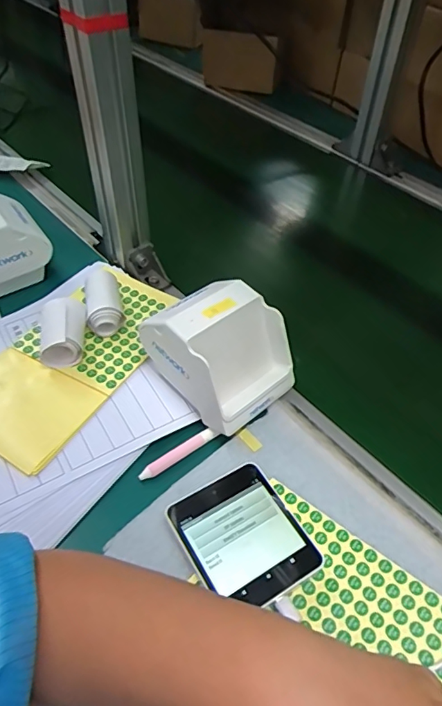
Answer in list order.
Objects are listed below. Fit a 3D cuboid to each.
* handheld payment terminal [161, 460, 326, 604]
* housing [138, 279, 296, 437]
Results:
[{"bbox_3d":[0.016,0.139,0.370,0.083,0.017,0.096,-23,55,-22],"label":"handheld payment terminal"},{"bbox_3d":[-0.001,-0.004,0.443,0.100,0.089,0.117,-36,60,-29],"label":"housing"}]

